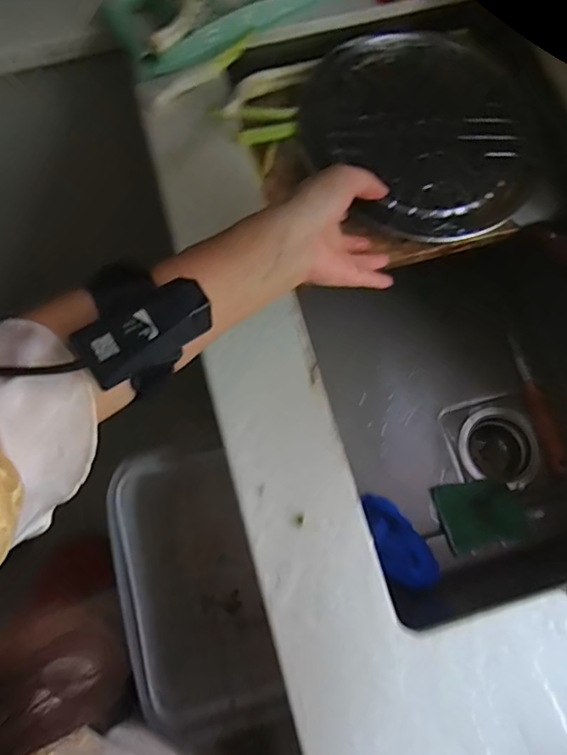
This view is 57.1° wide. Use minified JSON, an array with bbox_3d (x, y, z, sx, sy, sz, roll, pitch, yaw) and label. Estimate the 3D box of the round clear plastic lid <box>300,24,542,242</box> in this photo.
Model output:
[{"bbox_3d":[0.155,-0.280,0.578,0.258,0.029,0.252,0,74,1],"label":"round clear plastic lid"}]

